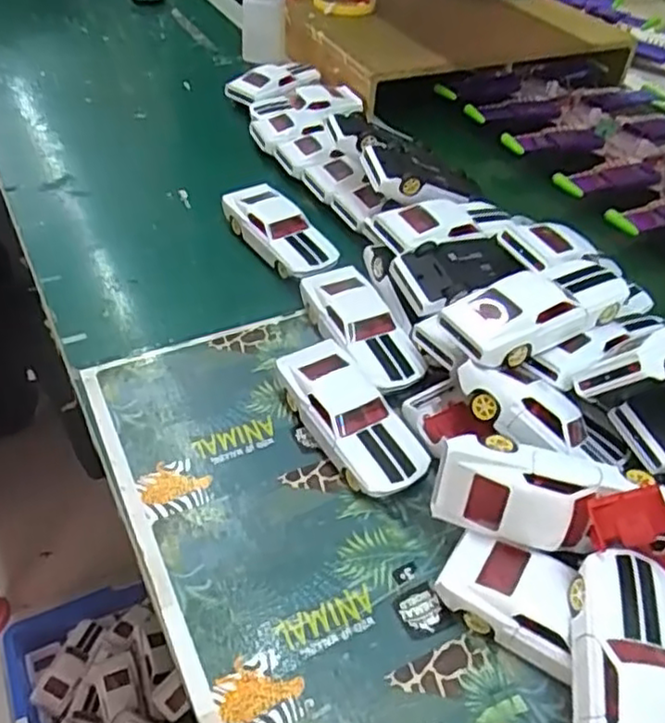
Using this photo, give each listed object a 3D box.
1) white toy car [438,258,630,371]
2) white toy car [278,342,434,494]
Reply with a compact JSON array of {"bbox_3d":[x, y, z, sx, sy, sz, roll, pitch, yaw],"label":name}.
[{"bbox_3d":[0.137,-0.038,0.451,0.124,0.030,0.053,-17,49,-22],"label":"white toy car"},{"bbox_3d":[0.012,0.038,0.461,0.053,0.034,0.129,-23,51,-27],"label":"white toy car"}]

